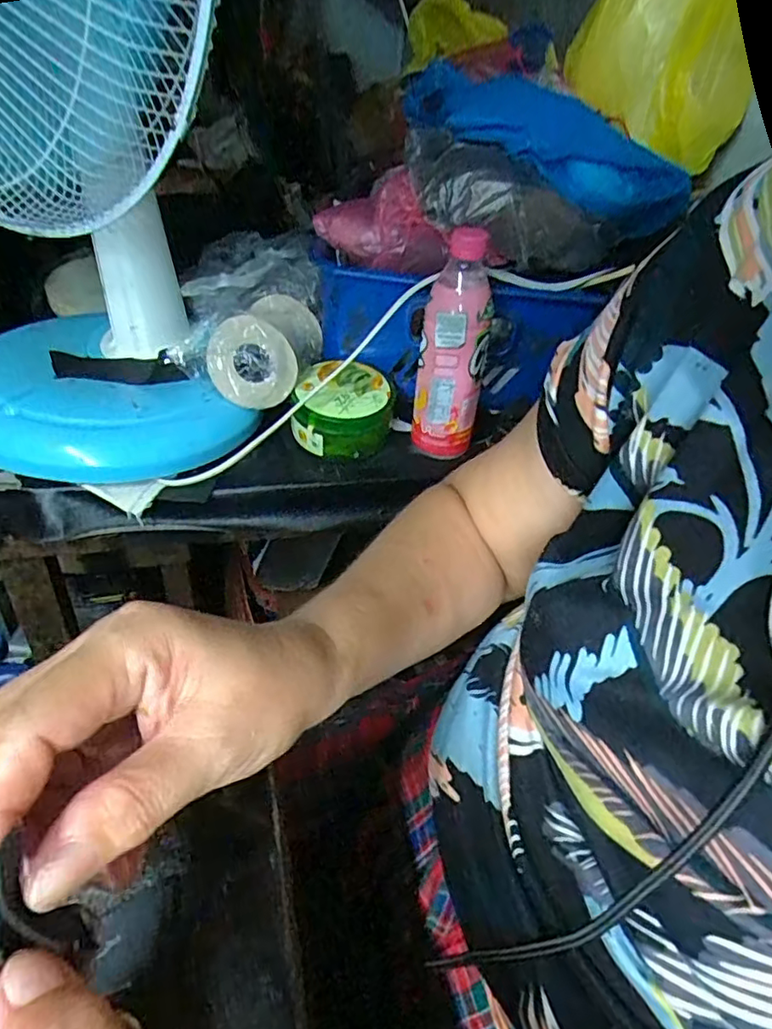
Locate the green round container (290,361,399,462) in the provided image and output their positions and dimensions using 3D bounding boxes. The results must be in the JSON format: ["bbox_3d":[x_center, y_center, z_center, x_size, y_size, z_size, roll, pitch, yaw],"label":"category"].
[{"bbox_3d":[-0.043,-0.103,0.596,0.096,0.076,0.091,5,40,-4],"label":"green round container"}]

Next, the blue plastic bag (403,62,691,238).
[{"bbox_3d":[0.156,-0.368,0.567,0.286,0.063,0.137,35,46,12],"label":"blue plastic bag"}]

